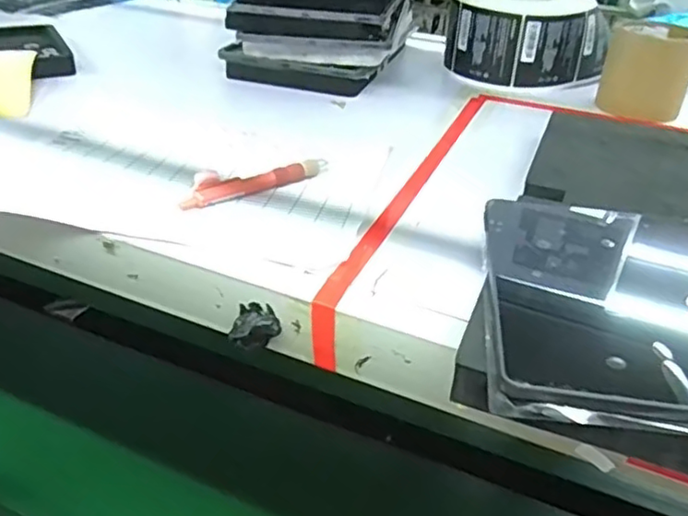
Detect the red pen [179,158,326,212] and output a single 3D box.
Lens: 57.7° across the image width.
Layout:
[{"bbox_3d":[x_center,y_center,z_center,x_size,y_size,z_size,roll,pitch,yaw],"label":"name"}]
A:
[{"bbox_3d":[-0.064,-0.057,0.470,0.119,0.013,0.017,-22,41,-33],"label":"red pen"}]

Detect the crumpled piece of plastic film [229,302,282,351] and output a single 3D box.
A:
[{"bbox_3d":[-0.054,0.042,0.385,0.030,0.027,0.019,0,33,-4],"label":"crumpled piece of plastic film"}]

